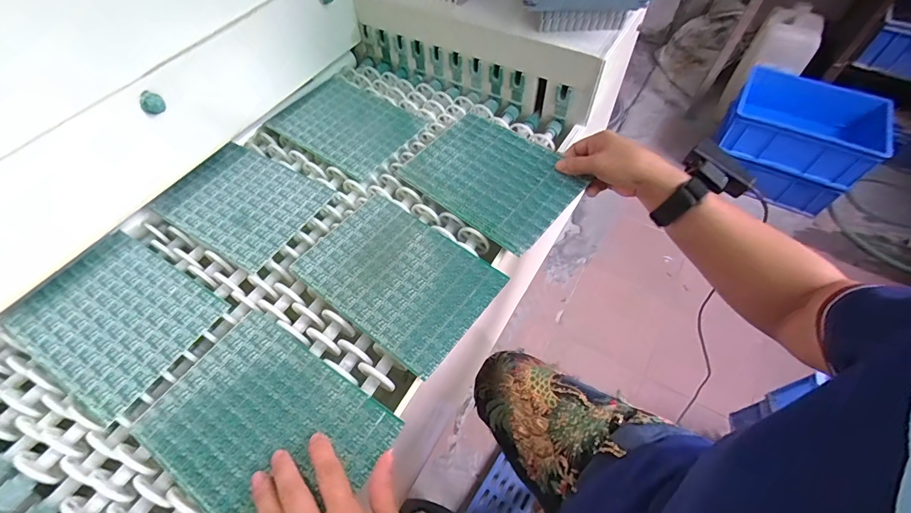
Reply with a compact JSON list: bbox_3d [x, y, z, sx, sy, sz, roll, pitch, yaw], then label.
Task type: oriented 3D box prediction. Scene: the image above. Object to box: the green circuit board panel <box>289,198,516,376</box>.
[{"bbox_3d":[-0.063,0.018,0.433,0.197,0.007,0.139,32,63,23],"label":"green circuit board panel"}]

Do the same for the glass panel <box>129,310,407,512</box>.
[{"bbox_3d":[-0.165,0.148,0.351,0.197,0.006,0.138,27,61,21],"label":"glass panel"}]

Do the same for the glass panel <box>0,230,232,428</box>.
[{"bbox_3d":[-0.356,0.059,0.418,0.195,0.007,0.138,25,61,20],"label":"glass panel"}]

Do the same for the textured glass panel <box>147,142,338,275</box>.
[{"bbox_3d":[-0.269,-0.073,0.505,0.192,0.004,0.143,25,61,20],"label":"textured glass panel"}]

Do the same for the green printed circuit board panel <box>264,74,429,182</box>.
[{"bbox_3d":[-0.157,-0.199,0.584,0.197,0.004,0.151,32,63,23],"label":"green printed circuit board panel"}]

